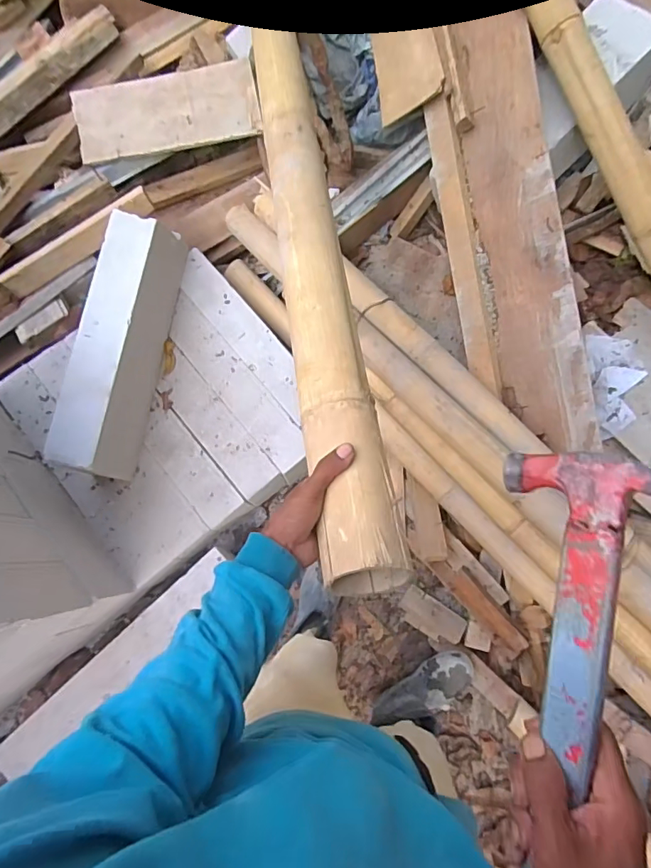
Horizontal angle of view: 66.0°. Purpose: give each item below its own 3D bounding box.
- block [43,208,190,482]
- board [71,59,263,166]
[{"bbox_3d":[-0.436,-0.190,1.110,0.129,0.209,0.566,11,79,3],"label":"block"},{"bbox_3d":[-0.403,-0.820,1.287,0.459,0.029,0.182,-13,98,-4],"label":"board"}]

